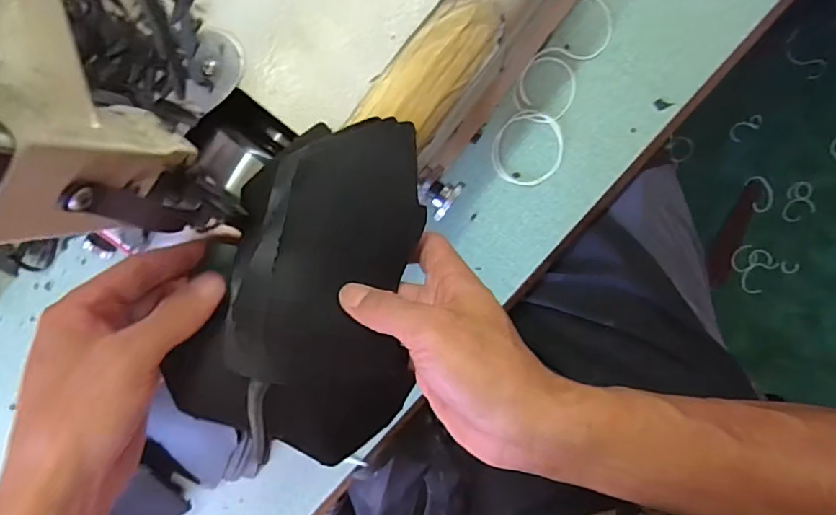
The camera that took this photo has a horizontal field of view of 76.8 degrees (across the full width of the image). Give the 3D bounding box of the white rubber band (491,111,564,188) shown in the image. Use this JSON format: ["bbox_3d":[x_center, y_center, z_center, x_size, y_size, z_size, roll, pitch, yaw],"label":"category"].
[{"bbox_3d":[0.090,-0.090,0.434,0.057,0.004,0.061,5,100,1],"label":"white rubber band"}]

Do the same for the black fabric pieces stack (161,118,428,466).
[{"bbox_3d":[-0.051,0.015,0.293,0.119,0.035,0.184,20,100,-1],"label":"black fabric pieces stack"}]

